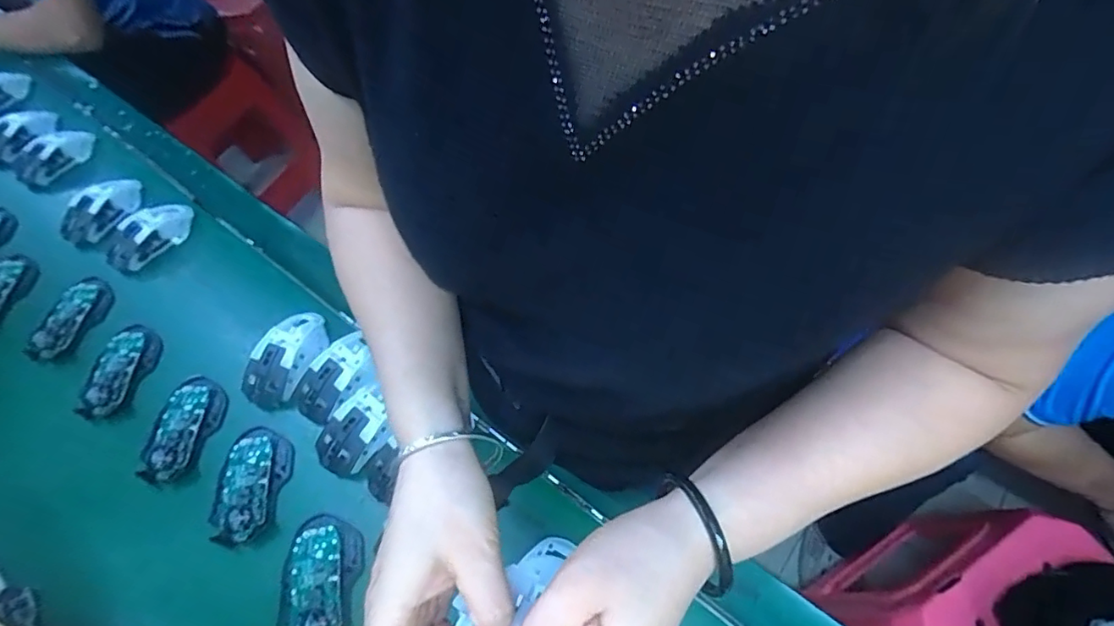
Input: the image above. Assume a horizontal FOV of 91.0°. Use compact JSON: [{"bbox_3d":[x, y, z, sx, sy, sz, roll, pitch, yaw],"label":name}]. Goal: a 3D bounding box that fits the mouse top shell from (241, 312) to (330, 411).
[{"bbox_3d":[-0.305,0.048,0.614,0.063,0.034,0.118,20,65,17],"label":"mouse top shell"}]

